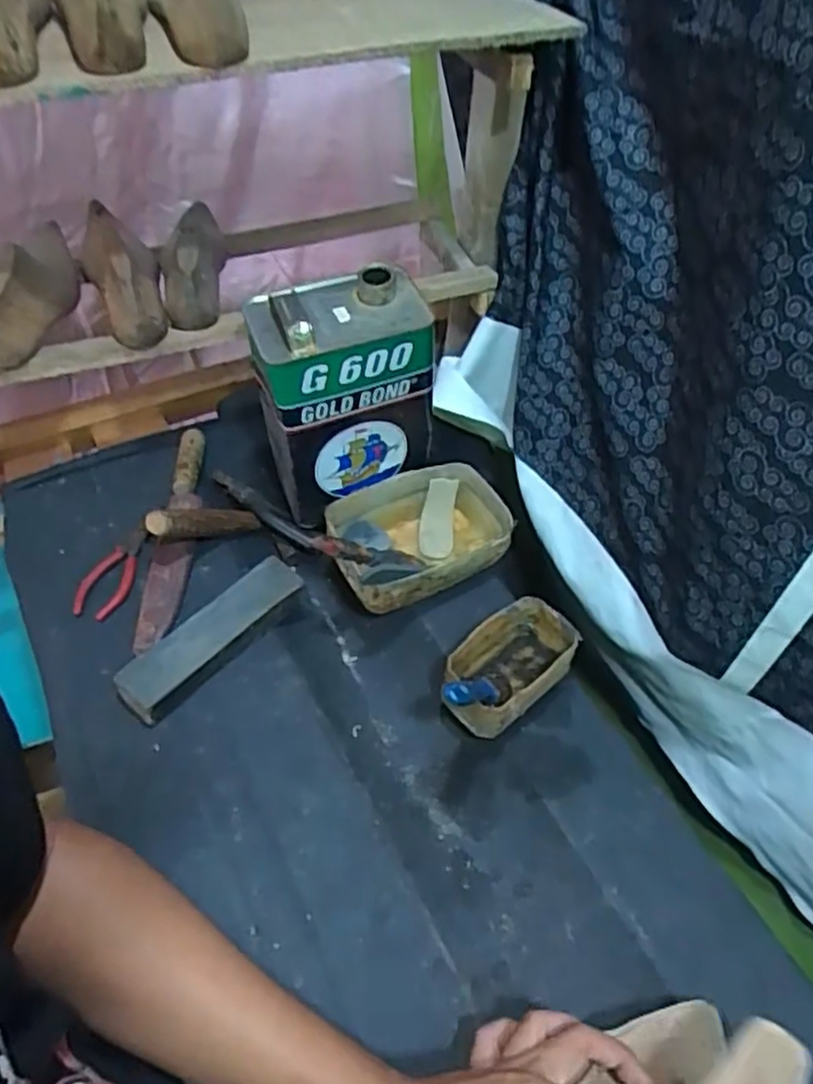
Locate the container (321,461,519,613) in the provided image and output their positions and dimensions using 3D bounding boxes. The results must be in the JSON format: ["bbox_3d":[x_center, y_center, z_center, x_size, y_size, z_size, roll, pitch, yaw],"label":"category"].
[{"bbox_3d":[0.016,-0.006,0.766,0.187,0.086,0.124,-19,54,-20],"label":"container"}]

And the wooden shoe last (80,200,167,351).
[{"bbox_3d":[-0.305,-0.301,0.766,0.076,0.081,0.234,-12,52,-15],"label":"wooden shoe last"}]

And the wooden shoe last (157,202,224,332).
[{"bbox_3d":[-0.236,-0.320,0.787,0.068,0.072,0.225,-9,51,-12],"label":"wooden shoe last"}]

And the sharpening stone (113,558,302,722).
[{"bbox_3d":[-0.183,0.088,0.696,0.052,0.027,0.193,34,55,22],"label":"sharpening stone"}]

